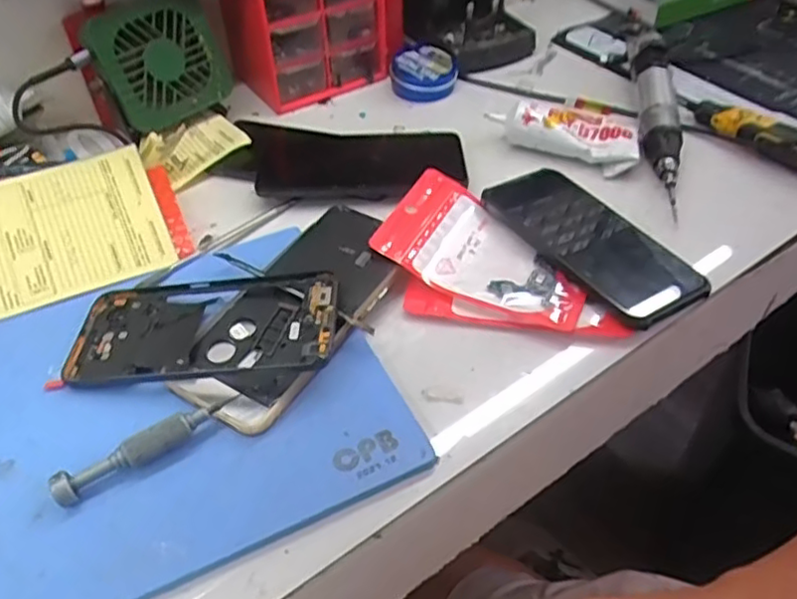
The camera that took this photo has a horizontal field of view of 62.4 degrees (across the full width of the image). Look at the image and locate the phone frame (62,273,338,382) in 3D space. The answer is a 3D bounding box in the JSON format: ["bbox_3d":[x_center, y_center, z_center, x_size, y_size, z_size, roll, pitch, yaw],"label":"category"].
[{"bbox_3d":[-0.121,0.020,0.417,0.165,0.014,0.077,-4,44,8],"label":"phone frame"}]

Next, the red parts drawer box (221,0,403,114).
[{"bbox_3d":[-0.082,-0.278,0.648,0.154,0.118,0.097,-30,54,-23],"label":"red parts drawer box"}]

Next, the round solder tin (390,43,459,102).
[{"bbox_3d":[0.025,-0.226,0.646,0.065,0.034,0.051,1,48,3],"label":"round solder tin"}]

